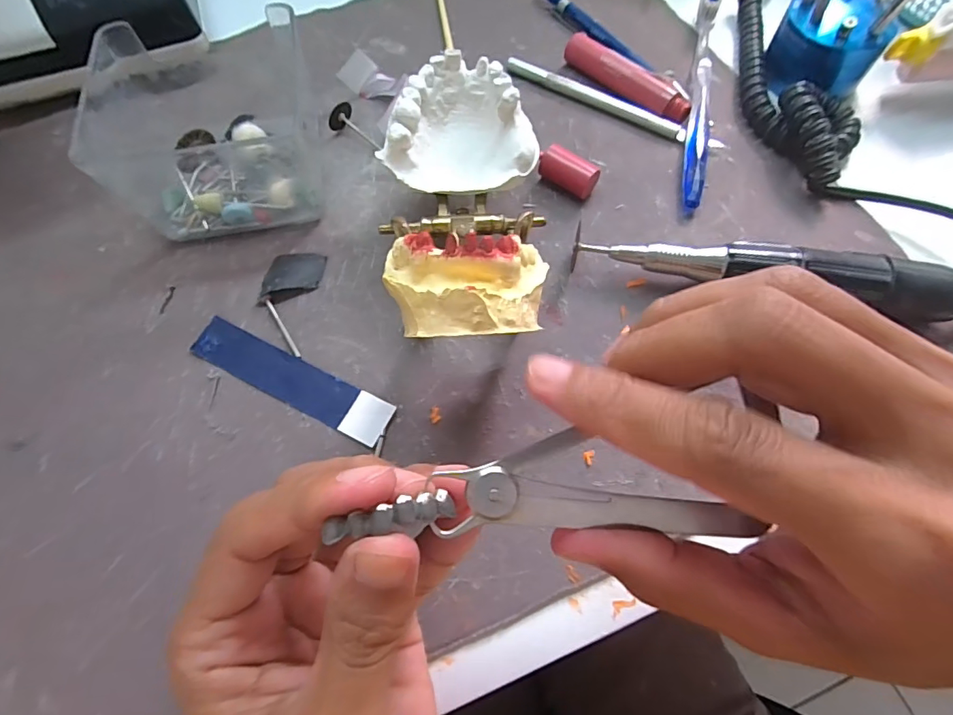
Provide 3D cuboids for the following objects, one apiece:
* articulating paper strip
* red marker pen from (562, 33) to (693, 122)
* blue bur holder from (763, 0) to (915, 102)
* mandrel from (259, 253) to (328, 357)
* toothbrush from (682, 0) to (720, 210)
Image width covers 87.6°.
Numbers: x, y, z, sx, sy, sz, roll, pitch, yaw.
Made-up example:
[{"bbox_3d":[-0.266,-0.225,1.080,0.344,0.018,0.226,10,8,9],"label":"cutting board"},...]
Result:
[{"bbox_3d":[-0.085,0.010,0.230,0.101,0.004,0.021,25,68,11],"label":"articulating paper strip"},{"bbox_3d":[0.089,-0.166,0.300,0.013,0.018,0.087,-42,72,-17],"label":"red marker pen"},{"bbox_3d":[0.210,-0.193,0.290,0.058,0.060,0.047,32,70,14],"label":"blue bur holder"},{"bbox_3d":[-0.094,-0.029,0.246,0.028,0.006,0.057,4,66,2],"label":"mandrel"},{"bbox_3d":[0.135,-0.164,0.298,0.011,0.020,0.185,12,67,5],"label":"toothbrush"}]

